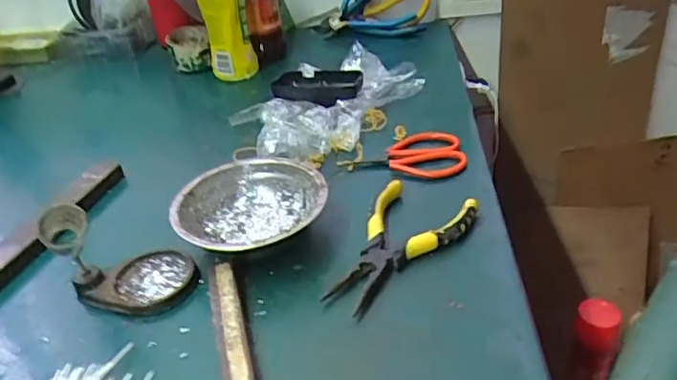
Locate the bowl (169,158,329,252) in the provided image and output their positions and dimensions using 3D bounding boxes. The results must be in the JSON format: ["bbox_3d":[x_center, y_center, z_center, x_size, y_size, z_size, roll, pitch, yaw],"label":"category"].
[{"bbox_3d":[-0.072,0.024,0.464,0.122,0.045,0.118,-3,34,2],"label":"bowl"}]

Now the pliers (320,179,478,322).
[{"bbox_3d":[0.052,0.047,0.432,0.081,0.028,0.139,13,38,23],"label":"pliers"}]

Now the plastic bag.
[{"bbox_3d":[-0.005,-0.100,0.605,0.194,0.058,0.123,-19,37,-22],"label":"plastic bag"}]

